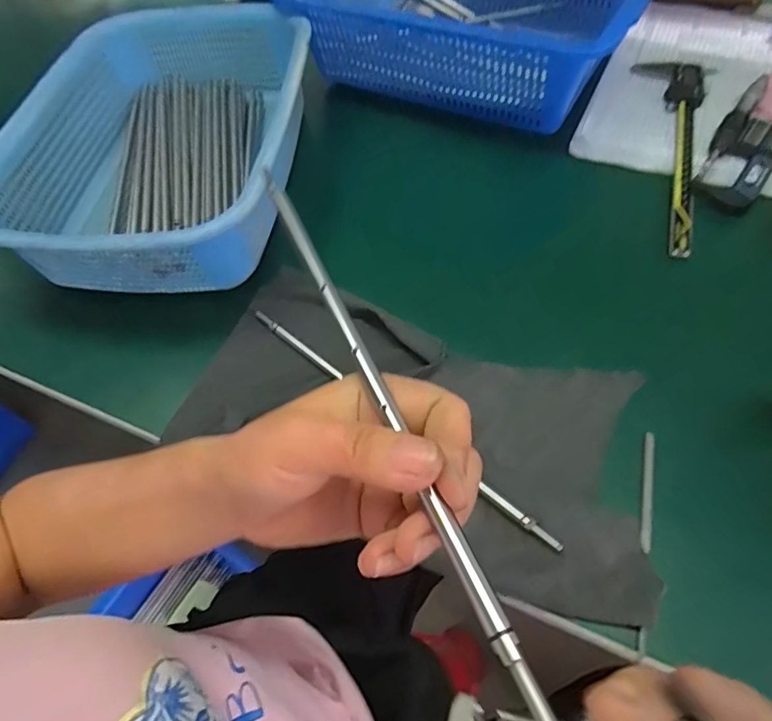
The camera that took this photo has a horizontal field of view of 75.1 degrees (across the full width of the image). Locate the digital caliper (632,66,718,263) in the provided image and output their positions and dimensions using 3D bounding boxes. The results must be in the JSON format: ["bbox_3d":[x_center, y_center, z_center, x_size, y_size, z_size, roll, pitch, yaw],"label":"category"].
[{"bbox_3d":[0.262,-0.205,0.476,0.072,0.021,0.263,17,61,14],"label":"digital caliper"}]

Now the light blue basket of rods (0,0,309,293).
[{"bbox_3d":[-0.207,-0.207,0.486,0.257,0.093,0.343,-2,59,4],"label":"light blue basket of rods"}]

